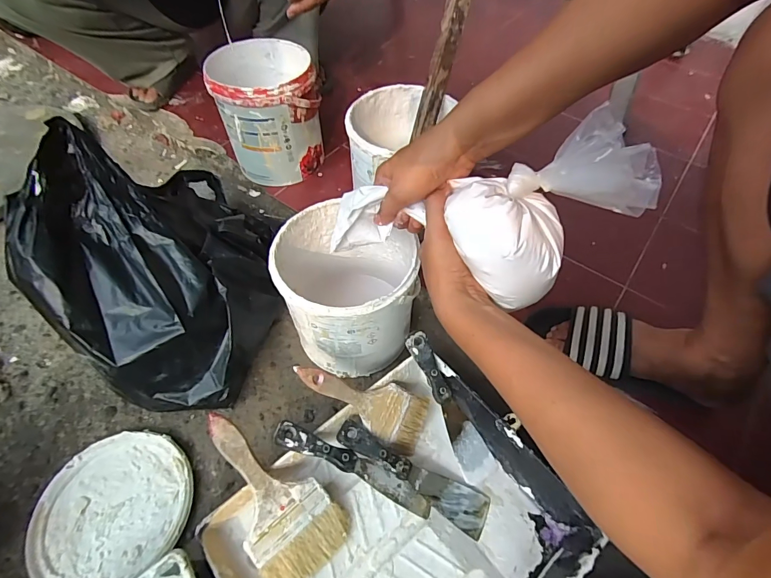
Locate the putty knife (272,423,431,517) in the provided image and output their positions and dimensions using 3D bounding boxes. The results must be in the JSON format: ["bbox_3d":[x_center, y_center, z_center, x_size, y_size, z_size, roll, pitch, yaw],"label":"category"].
[{"bbox_3d":[-0.034,0.208,0.466,0.202,0.011,0.035,30,59,-8],"label":"putty knife"}]

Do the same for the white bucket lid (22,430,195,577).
[{"bbox_3d":[-0.332,0.266,0.482,0.180,0.011,0.168,0,55,-1],"label":"white bucket lid"}]

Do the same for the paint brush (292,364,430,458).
[{"bbox_3d":[-0.021,0.132,0.496,0.194,0.013,0.068,43,67,-21],"label":"paint brush"}]

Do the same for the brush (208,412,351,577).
[{"bbox_3d":[-0.132,0.222,0.440,0.099,0.016,0.201,-37,84,-20],"label":"brush"}]

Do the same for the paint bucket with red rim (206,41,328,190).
[{"bbox_3d":[-0.213,-0.328,0.743,0.170,0.182,0.180,-16,57,-12],"label":"paint bucket with red rim"}]

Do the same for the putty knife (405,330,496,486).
[{"bbox_3d":[0.082,0.150,0.519,0.044,0.011,0.202,-25,85,-14],"label":"putty knife"}]

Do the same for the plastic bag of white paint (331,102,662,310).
[{"bbox_3d":[0.083,-0.058,0.393,0.312,0.109,0.114,-7,53,25],"label":"plastic bag of white paint"}]

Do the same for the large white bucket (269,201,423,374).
[{"bbox_3d":[-0.048,0.004,0.563,0.171,0.189,0.181,0,55,-1],"label":"large white bucket"}]

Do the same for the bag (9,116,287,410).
[{"bbox_3d":[-0.312,-0.052,0.559,0.271,0.225,0.381,-5,55,-5],"label":"bag"}]

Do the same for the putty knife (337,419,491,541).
[{"bbox_3d":[0.032,0.226,0.486,0.204,0.019,0.045,32,61,-1],"label":"putty knife"}]

